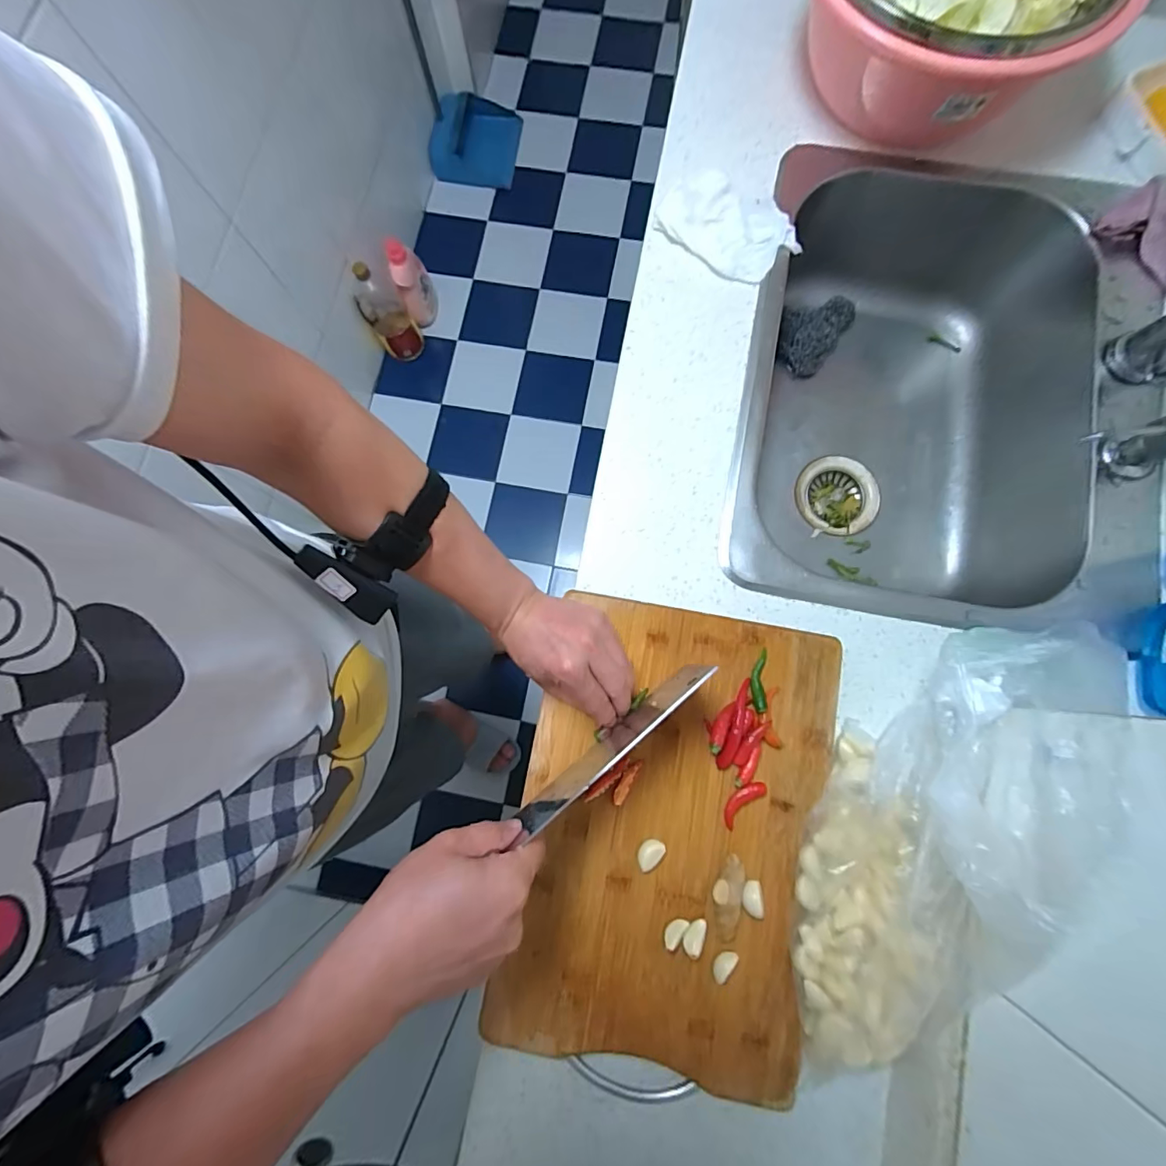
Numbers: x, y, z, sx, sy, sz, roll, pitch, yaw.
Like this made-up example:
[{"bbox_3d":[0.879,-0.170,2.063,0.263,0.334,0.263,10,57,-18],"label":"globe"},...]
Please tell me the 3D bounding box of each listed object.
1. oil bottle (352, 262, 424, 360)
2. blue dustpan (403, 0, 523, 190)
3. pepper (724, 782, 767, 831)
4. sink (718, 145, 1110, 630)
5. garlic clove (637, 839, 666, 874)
[{"bbox_3d":[-0.531,-0.731,1.343,0.109,0.310,0.100,0,79,1],"label":"oil bottle"},{"bbox_3d":[-0.347,-1.459,1.264,0.255,0.734,0.261,1,79,1],"label":"blue dustpan"},{"bbox_3d":[0.137,0.189,0.429,0.020,0.008,0.048,42,96,8],"label":"pepper"},{"bbox_3d":[0.370,-0.199,0.597,0.383,0.187,0.516,11,81,3],"label":"sink"},{"bbox_3d":[0.056,0.229,0.420,0.028,0.011,0.019,-42,81,-7],"label":"garlic clove"}]

